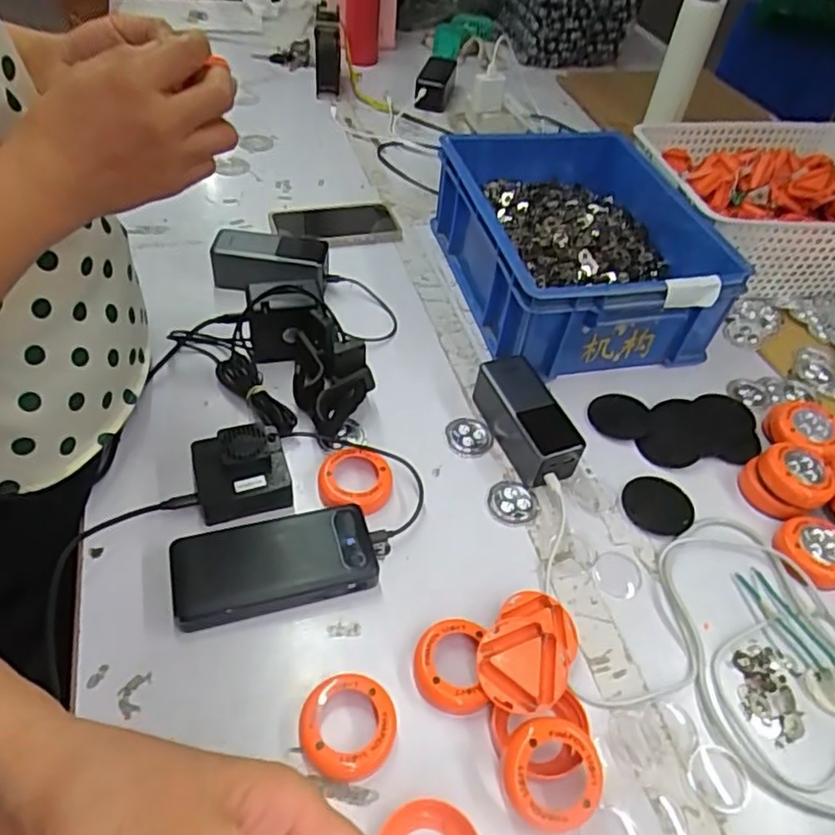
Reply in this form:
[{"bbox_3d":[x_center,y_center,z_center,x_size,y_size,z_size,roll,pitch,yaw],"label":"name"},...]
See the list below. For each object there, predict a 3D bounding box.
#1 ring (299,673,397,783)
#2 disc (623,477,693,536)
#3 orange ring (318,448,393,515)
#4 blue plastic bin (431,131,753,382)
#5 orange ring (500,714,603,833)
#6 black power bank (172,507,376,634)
[{"bbox_3d":[-0.048,0.215,0.448,0.065,0.018,0.066,4,48,-4],"label":"ring"},{"bbox_3d":[0.230,0.084,0.616,0.064,0.006,0.064,4,48,-4],"label":"disc"},{"bbox_3d":[-0.056,0.059,0.590,0.066,0.020,0.065,4,48,-4],"label":"orange ring"},{"bbox_3d":[0.198,-0.214,0.797,0.281,0.118,0.349,-6,49,-12],"label":"blue plastic bin"},{"bbox_3d":[0.091,0.236,0.429,0.065,0.012,0.067,2,68,-5],"label":"orange ring"},{"bbox_3d":[-0.115,0.122,0.524,0.156,0.030,0.074,-9,50,-15],"label":"black power bank"}]

